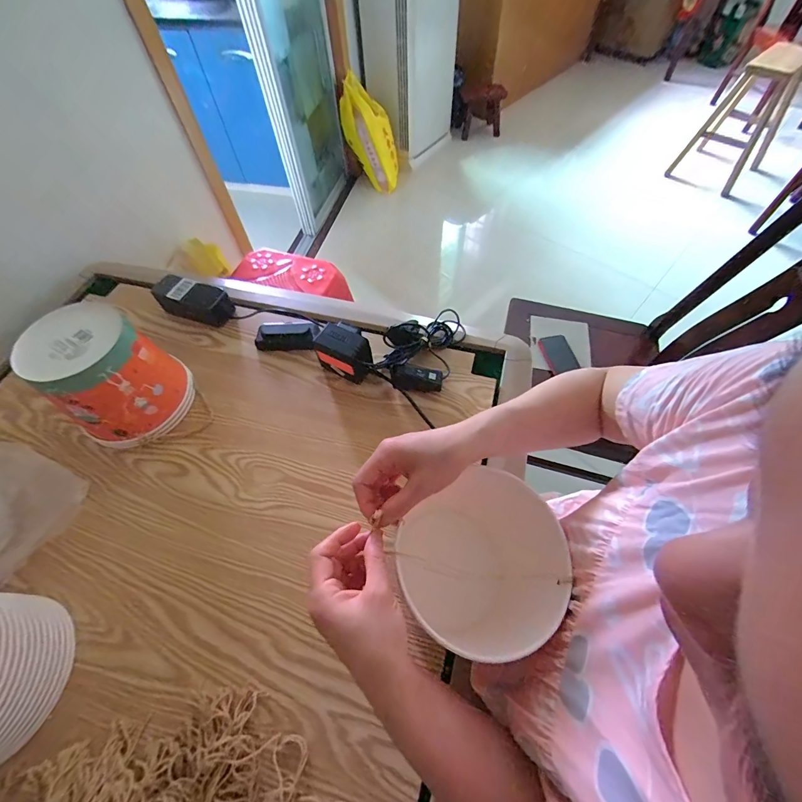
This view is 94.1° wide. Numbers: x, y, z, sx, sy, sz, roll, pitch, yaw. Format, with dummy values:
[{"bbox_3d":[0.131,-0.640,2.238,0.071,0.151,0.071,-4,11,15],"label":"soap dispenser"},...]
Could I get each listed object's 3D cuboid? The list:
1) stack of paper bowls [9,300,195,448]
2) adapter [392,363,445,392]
[{"bbox_3d":[-0.397,-0.034,0.519,0.140,0.141,0.150,35,65,19],"label":"stack of paper bowls"},{"bbox_3d":[0.024,-0.035,0.576,0.078,0.036,0.027,6,59,3],"label":"adapter"}]

